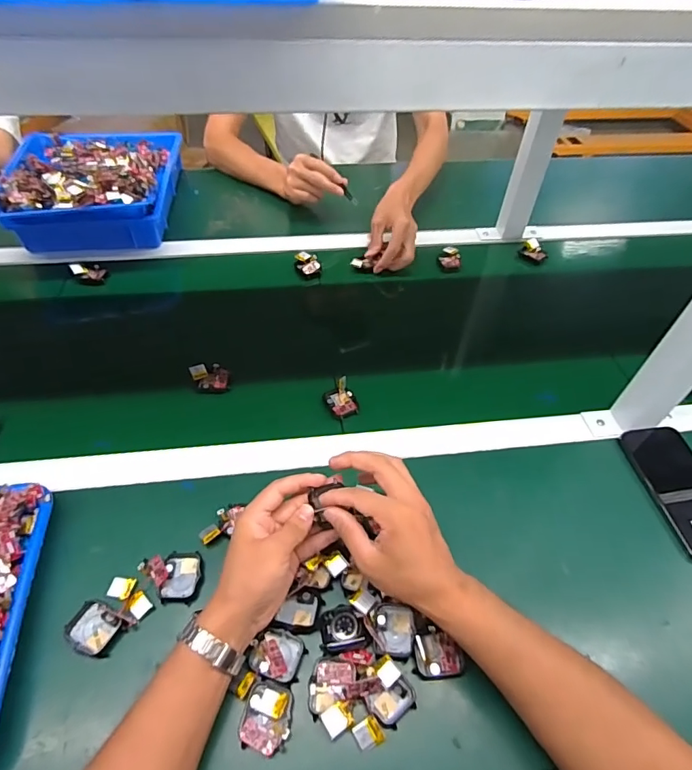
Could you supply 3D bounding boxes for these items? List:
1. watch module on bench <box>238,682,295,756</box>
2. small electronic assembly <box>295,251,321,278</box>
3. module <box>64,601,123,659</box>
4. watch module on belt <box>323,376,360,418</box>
[{"bbox_3d":[-0.066,0.276,0.391,0.041,0.013,0.049,3,50,0],"label":"watch module on bench"},{"bbox_3d":[-0.064,-0.204,0.795,0.041,0.018,0.050,-6,51,-7],"label":"small electronic assembly"},{"bbox_3d":[-0.230,0.222,0.428,0.044,0.010,0.039,22,53,15],"label":"module"},{"bbox_3d":[-0.007,0.018,0.601,0.037,0.020,0.047,-16,53,-15],"label":"watch module on belt"}]

